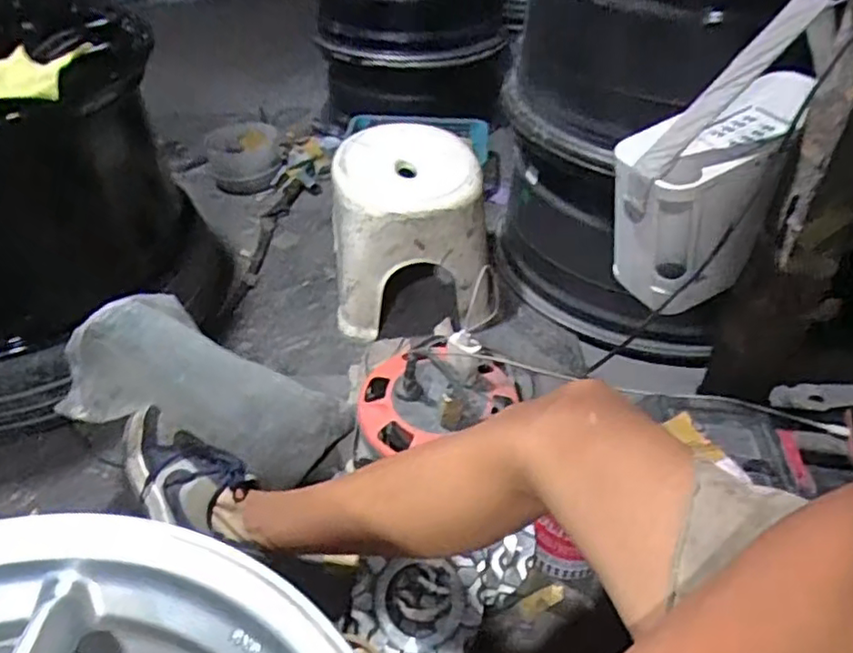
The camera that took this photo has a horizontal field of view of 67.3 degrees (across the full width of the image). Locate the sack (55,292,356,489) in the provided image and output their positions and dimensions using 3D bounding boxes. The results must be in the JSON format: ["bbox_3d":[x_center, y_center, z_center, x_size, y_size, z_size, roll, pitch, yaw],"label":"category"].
[{"bbox_3d":[-0.250,0.091,0.753,0.333,0.155,0.131,28,37,-20],"label":"sack"}]

